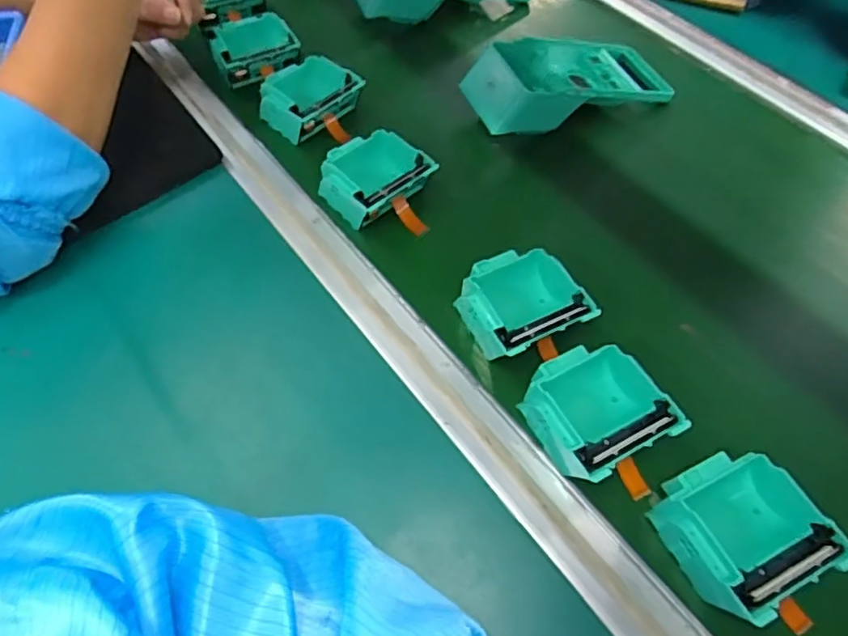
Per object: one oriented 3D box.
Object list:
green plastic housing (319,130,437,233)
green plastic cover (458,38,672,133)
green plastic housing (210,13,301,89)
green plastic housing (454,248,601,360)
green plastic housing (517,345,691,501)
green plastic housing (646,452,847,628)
[{"bbox_3d":[-0.039,-0.113,0.490,0.079,0.039,0.081,-34,62,-18],"label":"green plastic housing"},{"bbox_3d":[0.129,-0.221,0.551,0.184,0.051,0.088,-17,60,-10],"label":"green plastic cover"},{"bbox_3d":[-0.165,-0.259,0.588,0.073,0.045,0.064,-23,59,-12],"label":"green plastic housing"},{"bbox_3d":[0.071,-0.011,0.424,0.080,0.037,0.076,-25,59,-13],"label":"green plastic housing"},{"bbox_3d":[0.110,0.063,0.374,0.073,0.034,0.089,-24,59,-12],"label":"green plastic housing"},{"bbox_3d":[0.177,0.120,0.337,0.084,0.039,0.077,-20,58,-10],"label":"green plastic housing"}]

